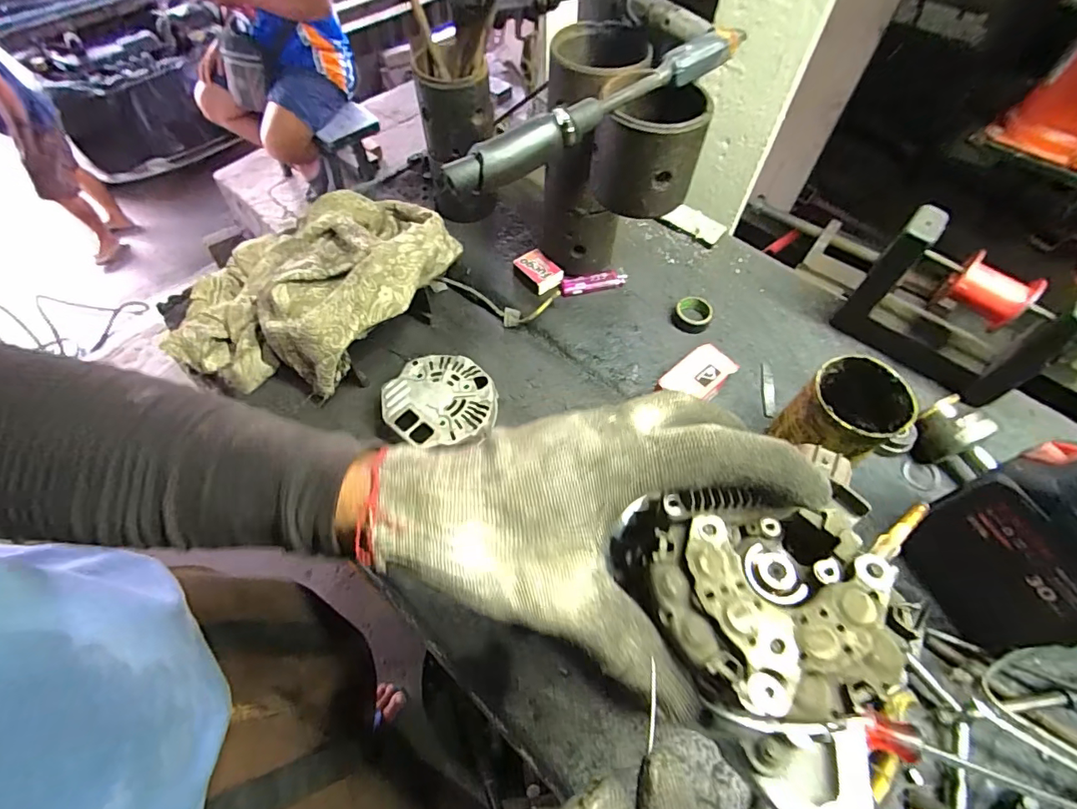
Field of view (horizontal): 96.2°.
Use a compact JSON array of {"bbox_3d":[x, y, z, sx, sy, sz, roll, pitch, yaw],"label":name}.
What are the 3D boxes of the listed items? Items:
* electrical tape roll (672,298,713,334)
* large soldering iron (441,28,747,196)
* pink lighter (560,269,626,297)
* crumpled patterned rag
[{"bbox_3d":[0.175,-0.101,0.549,0.041,0.016,0.047,20,60,11],"label":"electrical tape roll"},{"bbox_3d":[0.049,-0.216,0.354,0.264,0.038,0.023,-33,64,-19],"label":"large soldering iron"},{"bbox_3d":[0.065,-0.143,0.574,0.077,0.016,0.020,-7,58,-5],"label":"pink lighter"},{"bbox_3d":[-0.241,-0.140,0.526,0.299,0.107,0.255,-28,63,-17],"label":"crumpled patterned rag"}]

